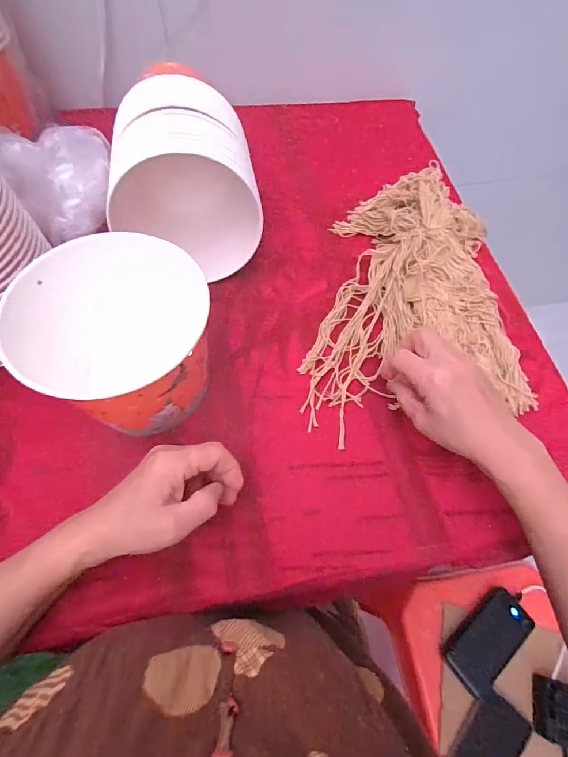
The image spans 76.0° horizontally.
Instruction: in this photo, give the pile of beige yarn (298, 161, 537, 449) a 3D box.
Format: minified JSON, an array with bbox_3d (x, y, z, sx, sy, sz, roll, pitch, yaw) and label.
[{"bbox_3d":[0.160,-0.118,0.462,0.250,0.051,0.369,3,63,0],"label":"pile of beige yarn"}]

